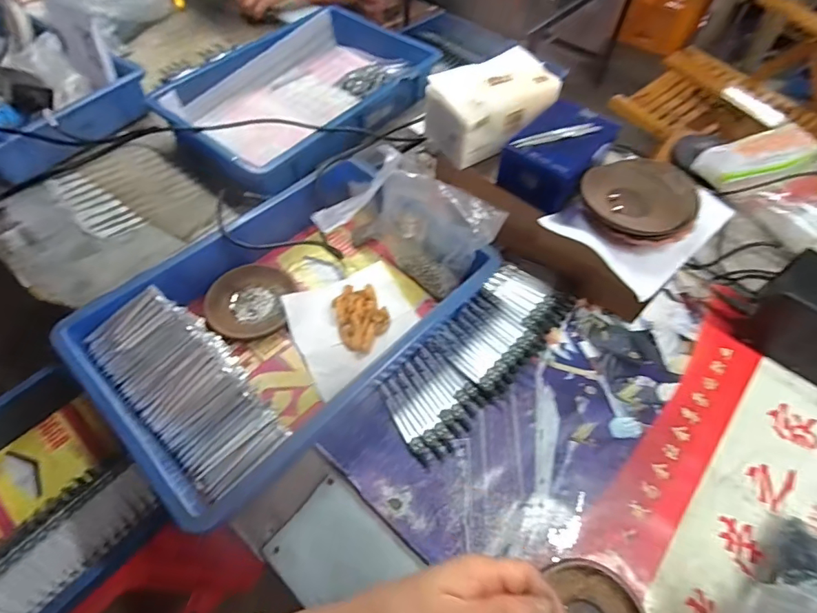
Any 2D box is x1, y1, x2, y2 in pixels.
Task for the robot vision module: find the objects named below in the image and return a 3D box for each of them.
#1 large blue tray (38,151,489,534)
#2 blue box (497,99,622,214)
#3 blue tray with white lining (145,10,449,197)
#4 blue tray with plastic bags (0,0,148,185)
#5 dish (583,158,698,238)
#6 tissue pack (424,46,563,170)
[{"bbox_3d":[-0.143,0.003,0.538,0.285,0.084,0.425,38,65,21],"label":"large blue tray"},{"bbox_3d":[0.192,-0.196,0.570,0.096,0.068,0.133,38,64,21],"label":"blue box"},{"bbox_3d":[-0.176,-0.389,0.800,0.285,0.069,0.474,35,64,19],"label":"blue tray with white lining"},{"bbox_3d":[-0.680,-0.379,0.749,0.392,0.132,0.260,29,62,16],"label":"blue tray with plastic bags"},{"bbox_3d":[0.277,-0.133,0.543,0.126,0.031,0.126,27,60,16],"label":"dish"},{"bbox_3d":[0.110,-0.264,0.598,0.164,0.084,0.104,-27,61,-18],"label":"tissue pack"}]

